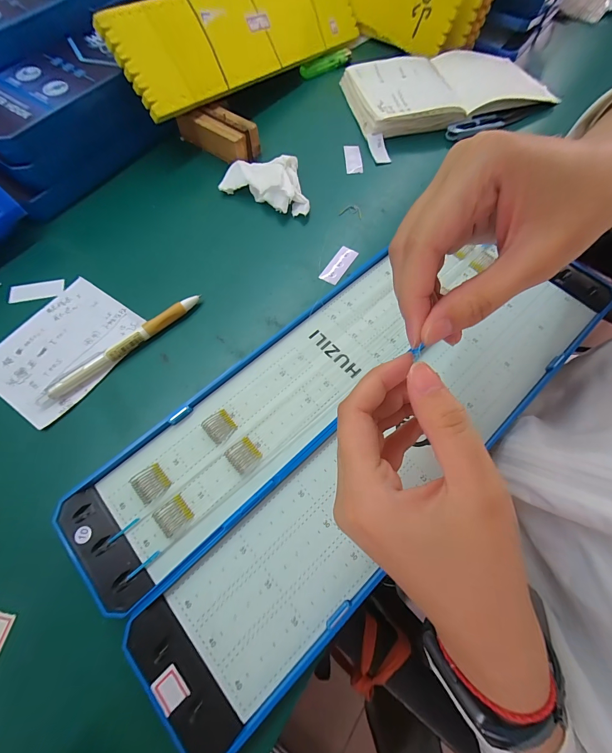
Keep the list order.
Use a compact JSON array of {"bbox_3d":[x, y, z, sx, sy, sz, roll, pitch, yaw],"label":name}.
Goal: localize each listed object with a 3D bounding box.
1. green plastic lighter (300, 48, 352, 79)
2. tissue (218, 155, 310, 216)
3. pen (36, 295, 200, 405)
[{"bbox_3d":[0.031,-0.426,0.420,0.091,0.013,0.015,-41,73,-15],"label":"green plastic lighter"},{"bbox_3d":[-0.035,-0.208,0.329,0.099,0.018,0.062,26,70,11],"label":"tissue"},{"bbox_3d":[-0.150,-0.025,0.257,0.143,0.012,0.011,-39,73,-14],"label":"pen"}]

